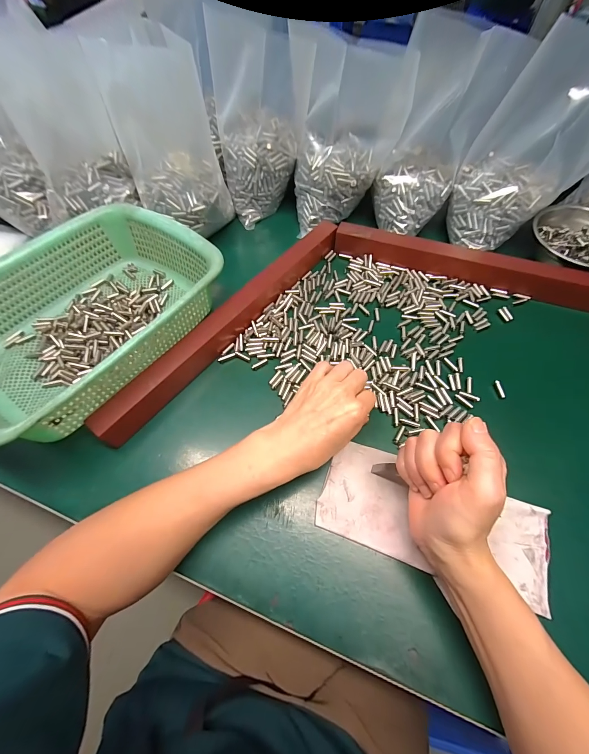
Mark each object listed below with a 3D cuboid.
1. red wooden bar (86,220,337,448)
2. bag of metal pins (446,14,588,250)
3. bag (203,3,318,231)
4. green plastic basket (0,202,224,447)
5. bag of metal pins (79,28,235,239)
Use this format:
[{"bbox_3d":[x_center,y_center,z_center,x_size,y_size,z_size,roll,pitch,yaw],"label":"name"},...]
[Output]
[{"bbox_3d":[-0.070,-0.076,0.367,0.029,0.039,0.384,34,68,17],"label":"red wooden bar"},{"bbox_3d":[0.315,-0.283,0.378,0.178,0.211,0.091,-22,64,-10],"label":"bag of metal pins"},{"bbox_3d":[-0.045,-0.355,0.433,0.114,0.200,0.103,-25,65,-12],"label":"bag"},{"bbox_3d":[-0.239,-0.071,0.343,0.225,0.087,0.296,27,66,14],"label":"green plastic basket"},{"bbox_3d":[-0.158,-0.292,0.389,0.123,0.190,0.094,-19,64,-9],"label":"bag of metal pins"}]

